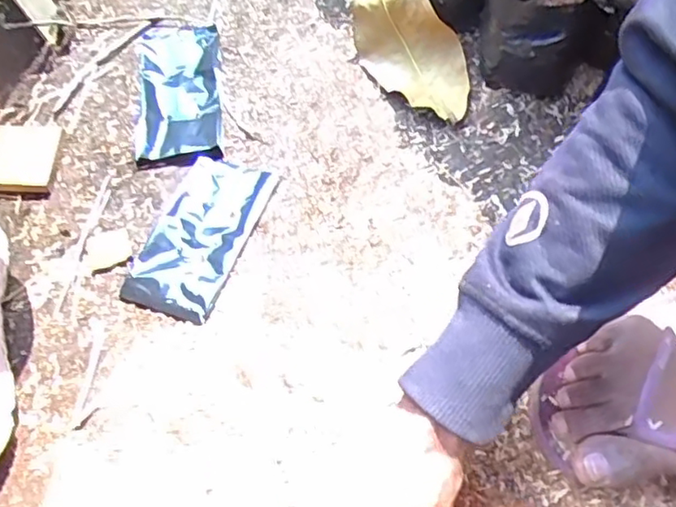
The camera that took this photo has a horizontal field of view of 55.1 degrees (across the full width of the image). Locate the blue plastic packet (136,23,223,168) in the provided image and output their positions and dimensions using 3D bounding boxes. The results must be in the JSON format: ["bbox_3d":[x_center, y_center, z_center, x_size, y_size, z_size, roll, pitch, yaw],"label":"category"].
[{"bbox_3d":[-0.151,-0.157,0.610,0.076,0.016,0.172,-7,61,-1],"label":"blue plastic packet"}]

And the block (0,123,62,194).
[{"bbox_3d":[-0.282,-0.084,0.576,0.064,0.013,0.075,-1,58,1],"label":"block"}]

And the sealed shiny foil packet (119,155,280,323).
[{"bbox_3d":[-0.115,-0.018,0.537,0.078,0.014,0.148,19,63,13],"label":"sealed shiny foil packet"}]

